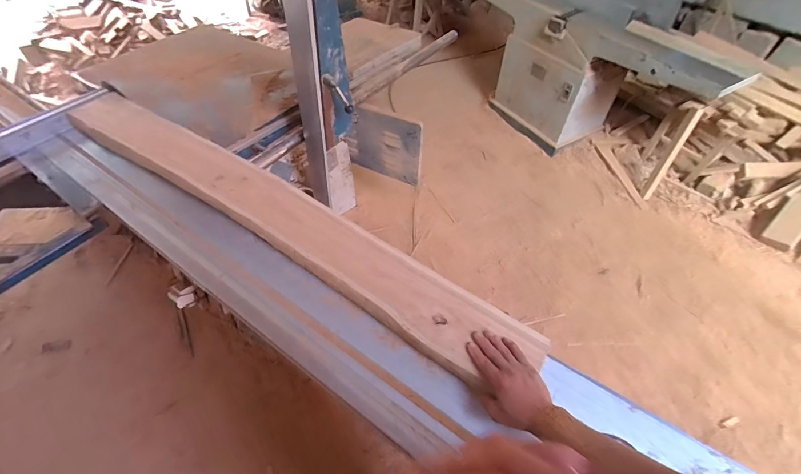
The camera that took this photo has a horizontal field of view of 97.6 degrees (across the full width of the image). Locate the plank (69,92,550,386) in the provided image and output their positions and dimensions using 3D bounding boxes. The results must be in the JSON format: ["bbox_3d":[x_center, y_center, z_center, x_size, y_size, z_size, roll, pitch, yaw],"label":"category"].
[{"bbox_3d":[-0.369,-0.092,0.933,1.520,0.053,0.170,28,58,23],"label":"plank"}]

